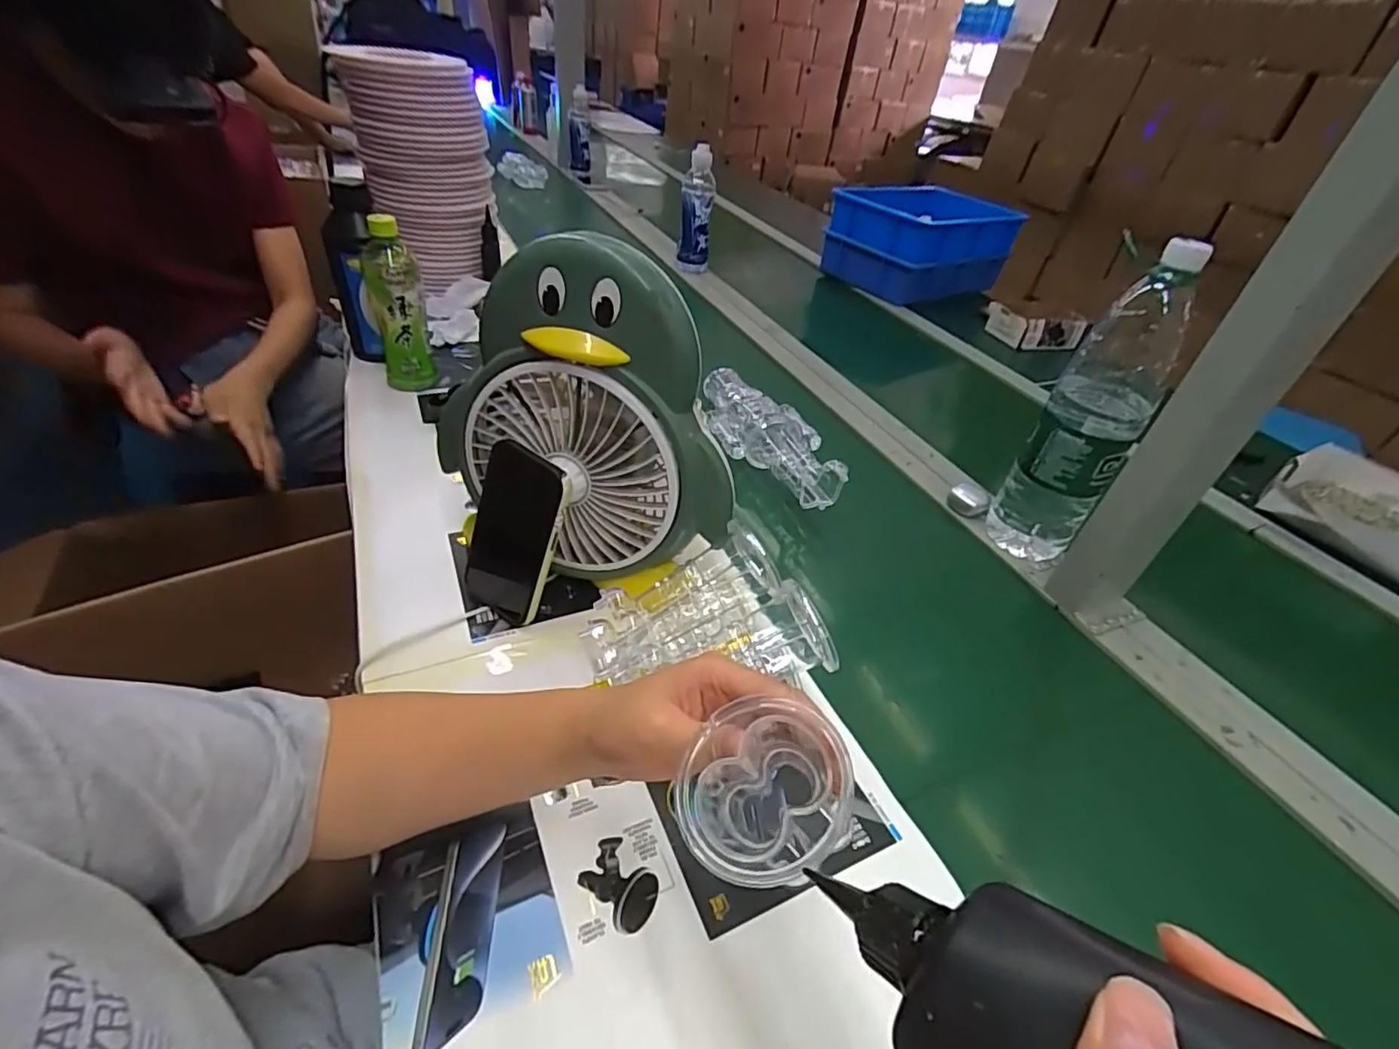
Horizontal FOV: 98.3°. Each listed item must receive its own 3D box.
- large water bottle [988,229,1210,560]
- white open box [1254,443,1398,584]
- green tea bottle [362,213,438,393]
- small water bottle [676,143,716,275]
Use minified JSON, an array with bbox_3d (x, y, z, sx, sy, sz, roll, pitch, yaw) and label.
[{"bbox_3d":[0.388,-0.102,0.604,0.086,0.322,0.076,31,45,26],"label":"large water bottle"},{"bbox_3d":[0.877,-0.015,0.782,0.205,0.054,0.200,-17,45,-27],"label":"white open box"},{"bbox_3d":[-0.375,-0.269,0.755,0.060,0.198,0.061,-10,42,-19],"label":"green tea bottle"},{"bbox_3d":[-0.007,-0.635,1.239,0.066,0.240,0.076,5,39,-3],"label":"small water bottle"}]

